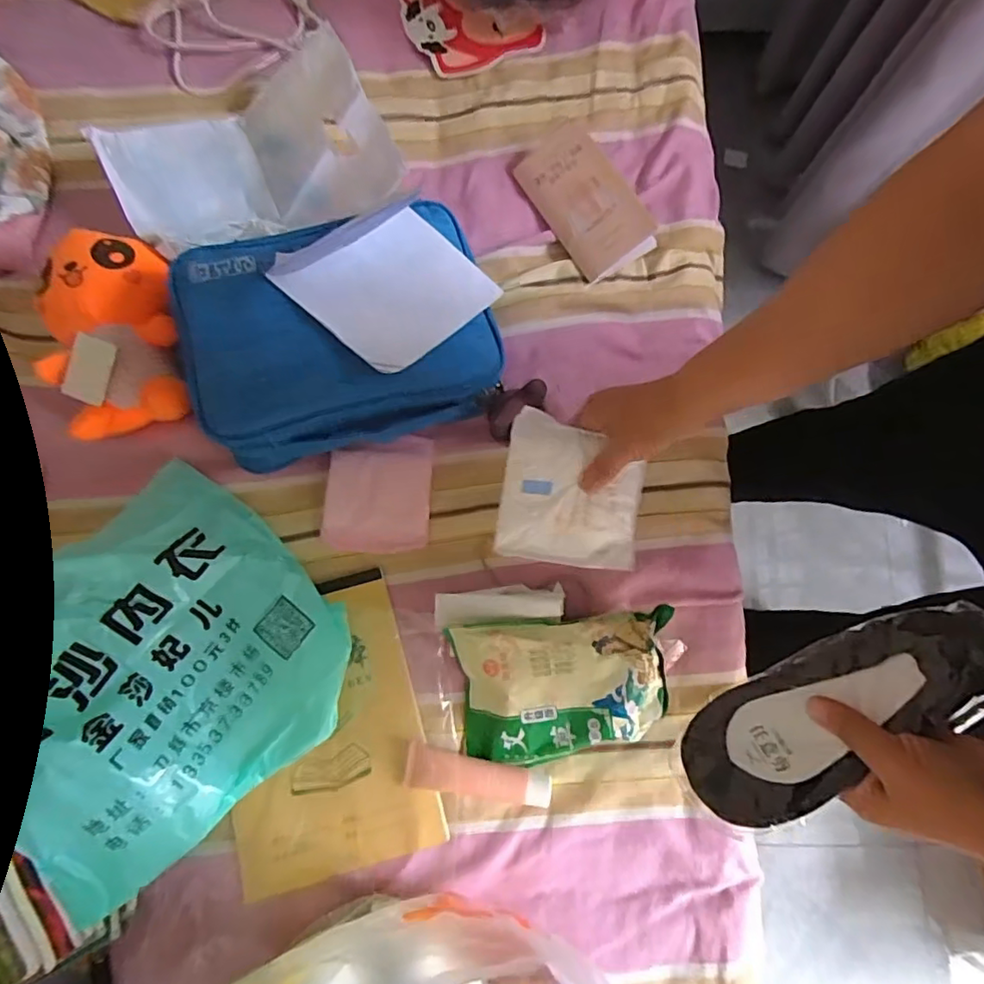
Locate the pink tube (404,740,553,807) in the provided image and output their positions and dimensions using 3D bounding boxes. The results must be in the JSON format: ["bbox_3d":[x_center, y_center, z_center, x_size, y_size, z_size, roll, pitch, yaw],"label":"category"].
[{"bbox_3d":[-0.012,0.258,0.525,0.132,0.020,0.037,8,80,2],"label":"pink tube"}]

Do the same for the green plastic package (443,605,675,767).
[{"bbox_3d":[0.063,0.179,0.517,0.184,0.025,0.132,-5,96,7],"label":"green plastic package"}]

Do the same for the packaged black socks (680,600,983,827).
[{"bbox_3d":[0.227,0.138,0.375,0.216,0.010,0.081,-34,44,6],"label":"packaged black socks"}]

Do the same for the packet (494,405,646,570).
[{"bbox_3d":[0.073,0.002,0.498,0.130,0.014,0.124,6,101,-18],"label":"packet"}]

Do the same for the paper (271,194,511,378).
[{"bbox_3d":[-0.085,-0.183,0.497,0.132,0.019,0.142,47,67,-7],"label":"paper"}]

